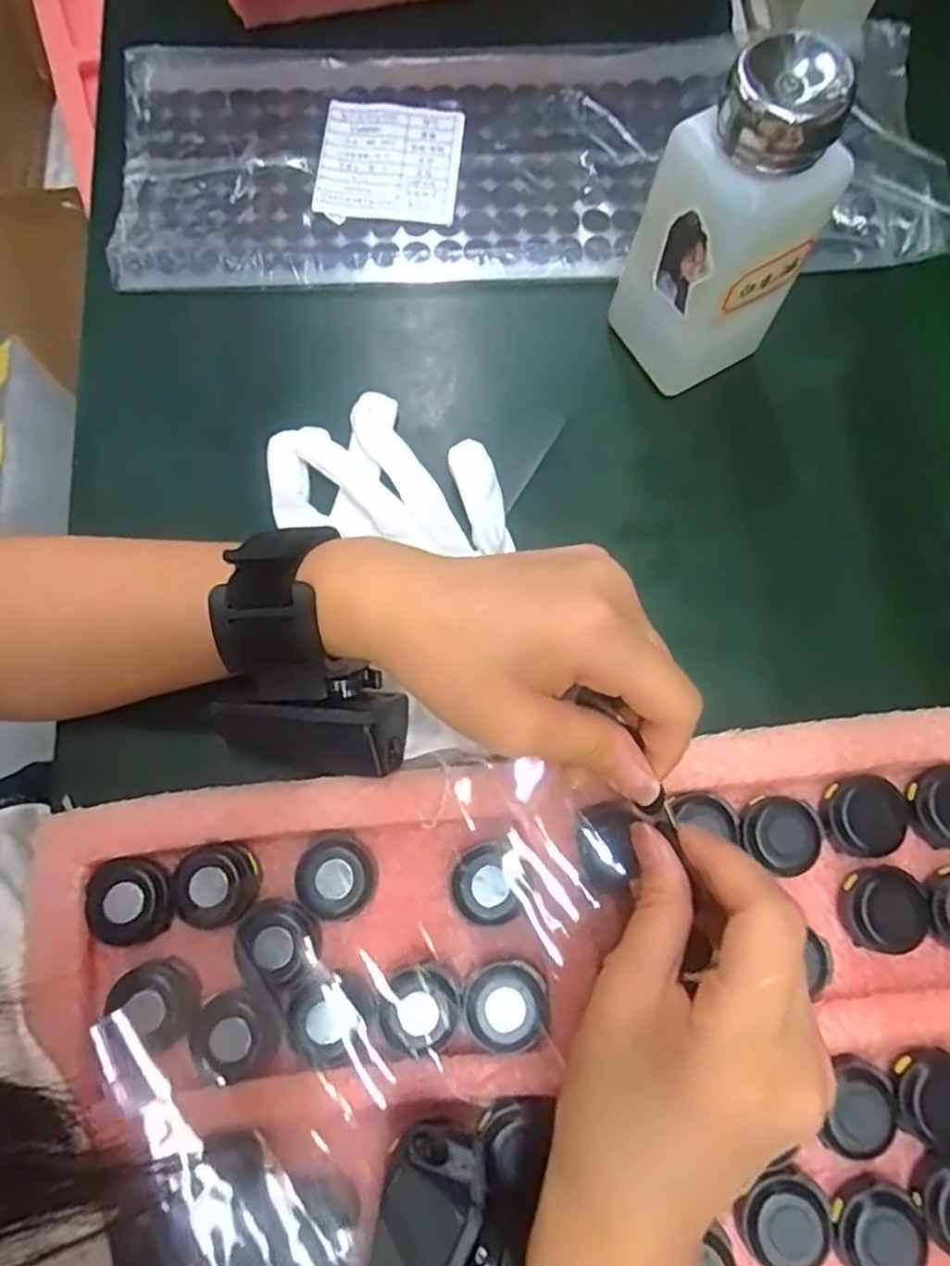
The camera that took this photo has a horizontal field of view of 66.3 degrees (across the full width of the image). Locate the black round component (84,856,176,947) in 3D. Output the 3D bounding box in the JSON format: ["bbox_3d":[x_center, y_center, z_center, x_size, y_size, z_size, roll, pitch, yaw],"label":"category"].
[{"bbox_3d":[-0.125,0.097,0.265,0.028,0.010,0.030,0,74,0],"label":"black round component"}]

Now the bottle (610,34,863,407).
[{"bbox_3d":[0.094,-0.152,0.281,0.053,0.125,0.047,-29,77,-8],"label":"bottle"}]

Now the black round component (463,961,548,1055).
[{"bbox_3d":[0.012,0.132,0.257,0.028,0.007,0.029,0,74,0],"label":"black round component"}]

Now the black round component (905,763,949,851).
[{"bbox_3d":[0.182,0.067,0.280,0.030,0.007,0.030,0,74,0],"label":"black round component"}]

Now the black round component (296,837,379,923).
[{"bbox_3d":[-0.051,0.091,0.269,0.027,0.014,0.028,0,74,0],"label":"black round component"}]

